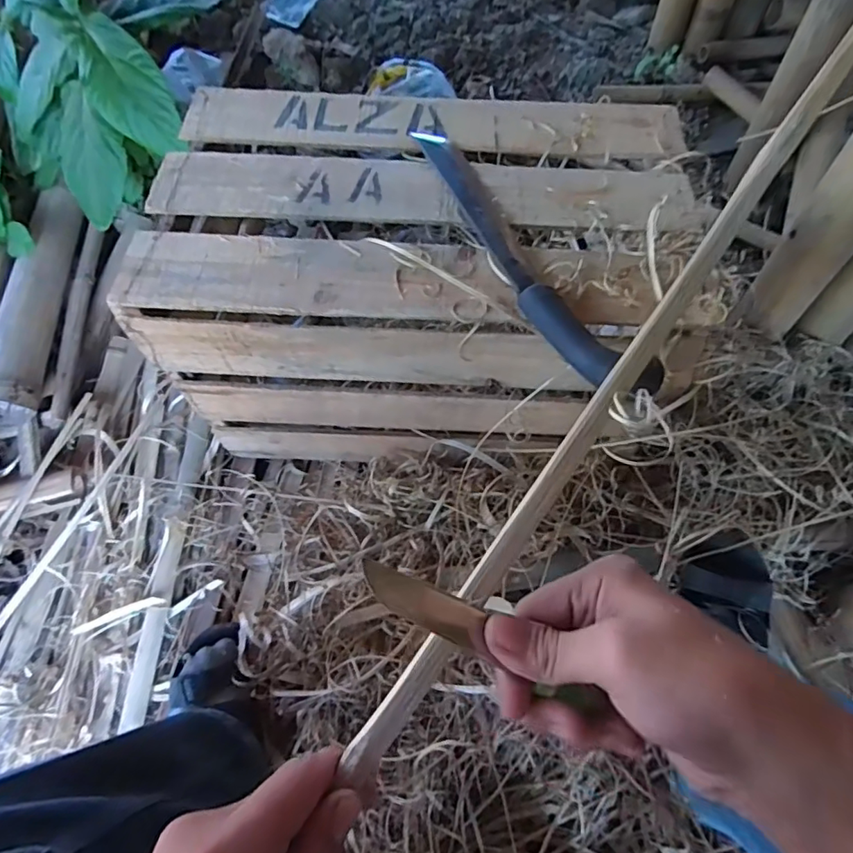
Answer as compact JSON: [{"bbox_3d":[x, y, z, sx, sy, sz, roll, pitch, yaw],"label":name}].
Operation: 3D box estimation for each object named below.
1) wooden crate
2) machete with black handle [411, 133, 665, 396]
[{"bbox_3d":[-0.006,-0.172,0.691,0.581,0.312,0.352,5,62,2],"label":"wooden crate"},{"bbox_3d":[0.083,-0.178,0.522,0.073,0.028,0.391,-28,65,-14],"label":"machete with black handle"}]

